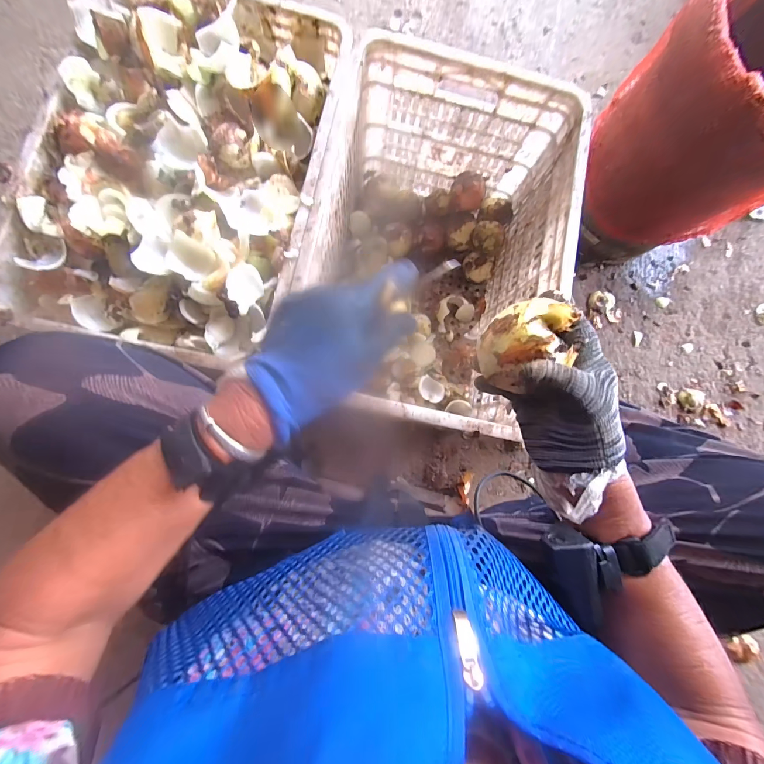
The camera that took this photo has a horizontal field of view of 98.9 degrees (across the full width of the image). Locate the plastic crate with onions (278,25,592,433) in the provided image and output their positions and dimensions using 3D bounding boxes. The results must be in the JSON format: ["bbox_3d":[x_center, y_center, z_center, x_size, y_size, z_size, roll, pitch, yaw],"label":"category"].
[{"bbox_3d":[0.075,-0.221,0.589,0.367,0.295,0.486,14,83,-4],"label":"plastic crate with onions"}]

